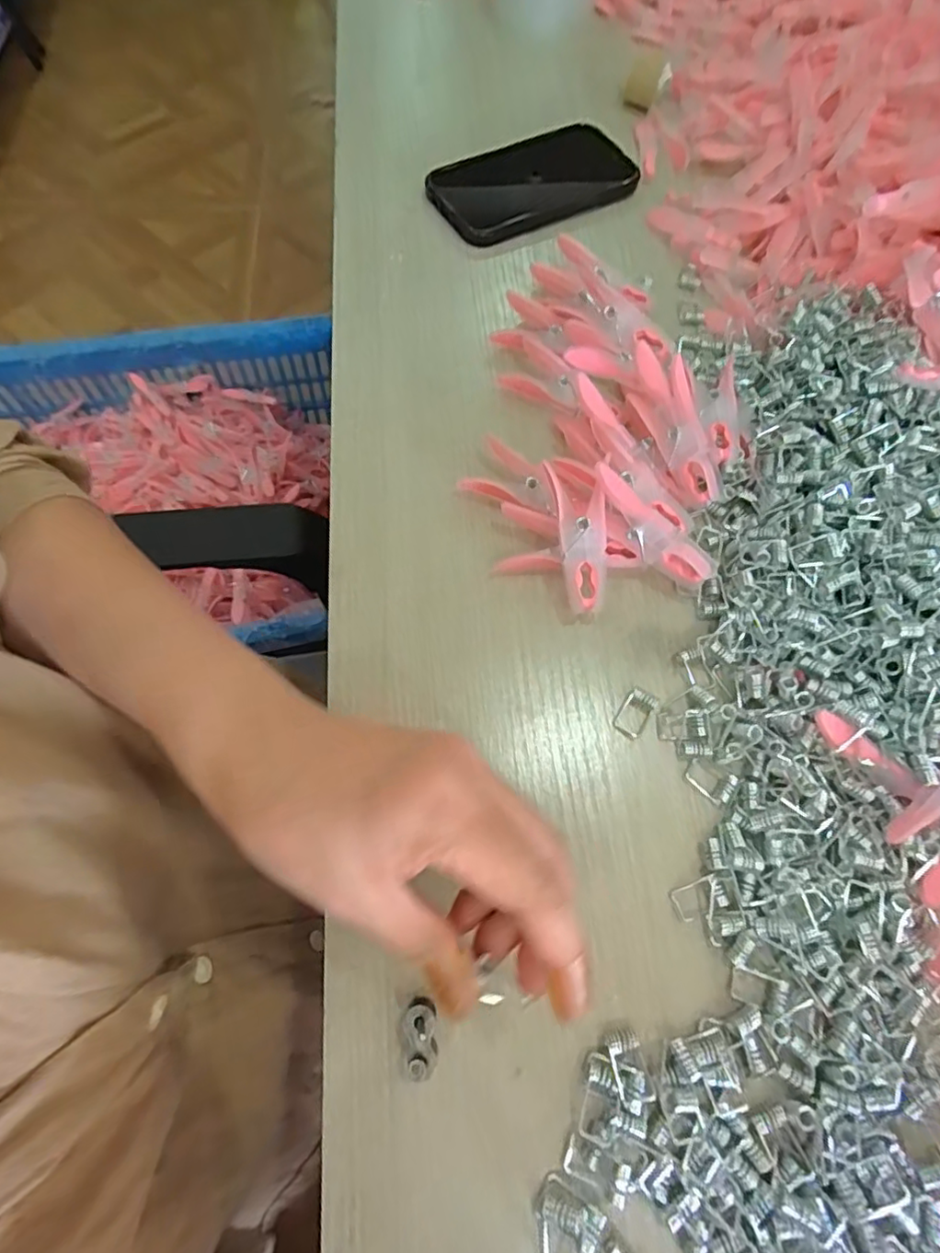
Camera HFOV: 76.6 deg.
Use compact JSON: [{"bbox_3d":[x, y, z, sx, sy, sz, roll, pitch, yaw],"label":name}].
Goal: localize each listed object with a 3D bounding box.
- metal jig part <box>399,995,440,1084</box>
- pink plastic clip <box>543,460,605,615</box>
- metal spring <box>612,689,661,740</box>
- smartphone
[{"bbox_3d":[-0.019,0.157,0.226,0.014,0.013,0.027,-1,67,-5],"label":"metal jig part"},{"bbox_3d":[0.057,-0.045,0.300,0.025,0.008,0.075,-8,87,-4],"label":"pink plastic clip"},{"bbox_3d":[0.080,0.041,0.287,0.015,0.006,0.023,34,69,9],"label":"metal spring"},{"bbox_3d":[0.048,-0.333,0.440,0.168,0.014,0.079,-30,73,-16],"label":"smartphone"}]

